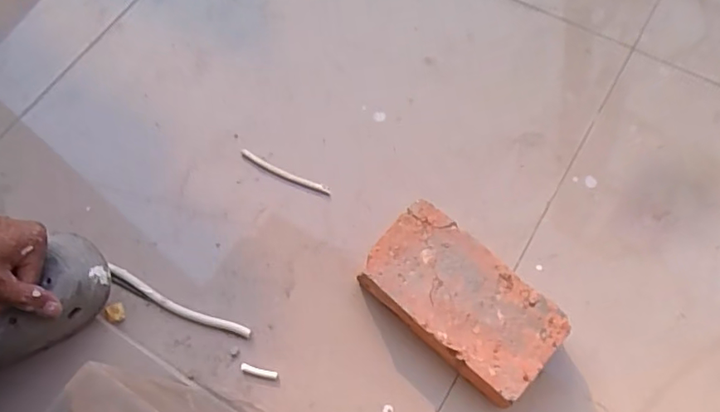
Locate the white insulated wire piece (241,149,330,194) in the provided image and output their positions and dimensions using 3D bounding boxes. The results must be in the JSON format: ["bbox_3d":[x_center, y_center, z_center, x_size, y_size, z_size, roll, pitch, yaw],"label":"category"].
[{"bbox_3d":[-0.084,-0.037,0.622,0.110,0.010,0.010,23,68,10],"label":"white insulated wire piece"}]

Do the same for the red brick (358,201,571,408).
[{"bbox_3d":[0.094,0.092,0.534,0.187,0.056,0.103,40,75,18],"label":"red brick"}]

